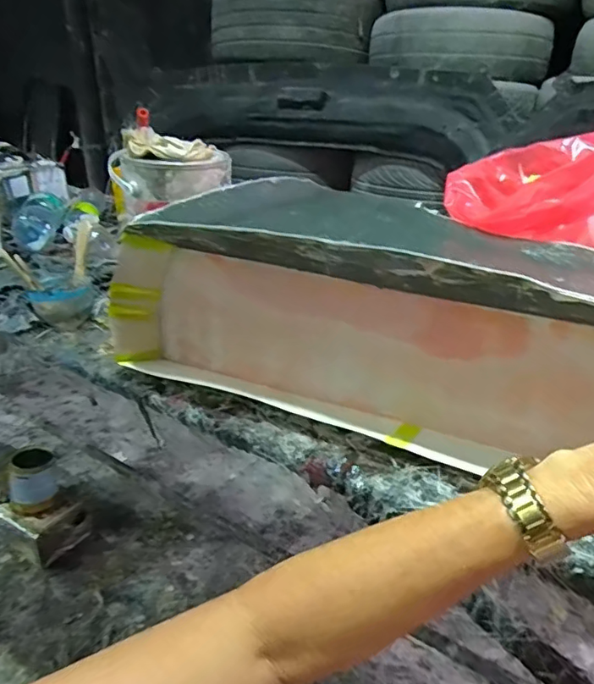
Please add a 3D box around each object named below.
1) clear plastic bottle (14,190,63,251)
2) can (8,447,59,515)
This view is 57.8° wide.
[{"bbox_3d":[-0.526,-0.250,1.109,0.068,0.075,0.222,-7,28,-14],"label":"clear plastic bottle"},{"bbox_3d":[-0.624,0.322,1.270,0.111,0.111,0.106,-13,30,-25],"label":"can"}]

